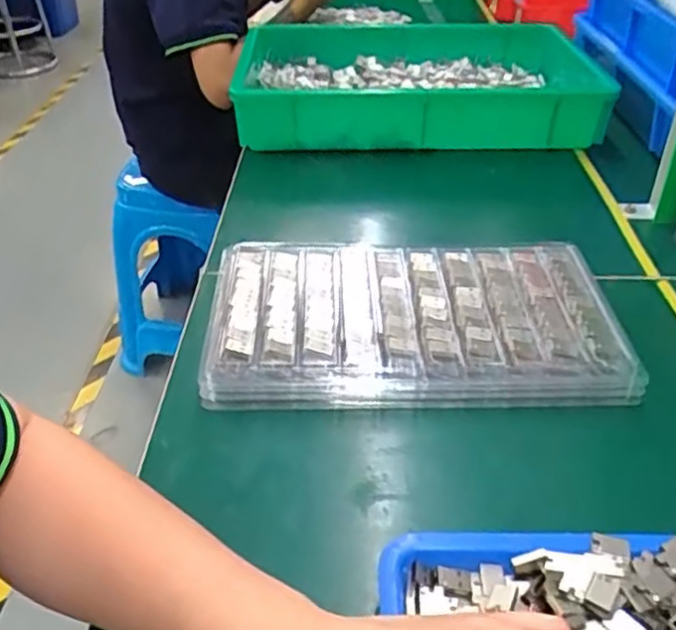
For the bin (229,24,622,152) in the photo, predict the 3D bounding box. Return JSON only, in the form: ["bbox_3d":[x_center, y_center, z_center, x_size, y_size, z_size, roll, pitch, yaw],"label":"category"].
[{"bbox_3d":[0.099,-0.306,0.915,0.433,0.092,0.332,2,36,5],"label":"bin"}]

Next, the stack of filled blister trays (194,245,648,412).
[{"bbox_3d":[0.056,0.000,0.526,0.295,0.041,0.166,-1,36,2],"label":"stack of filled blister trays"}]

